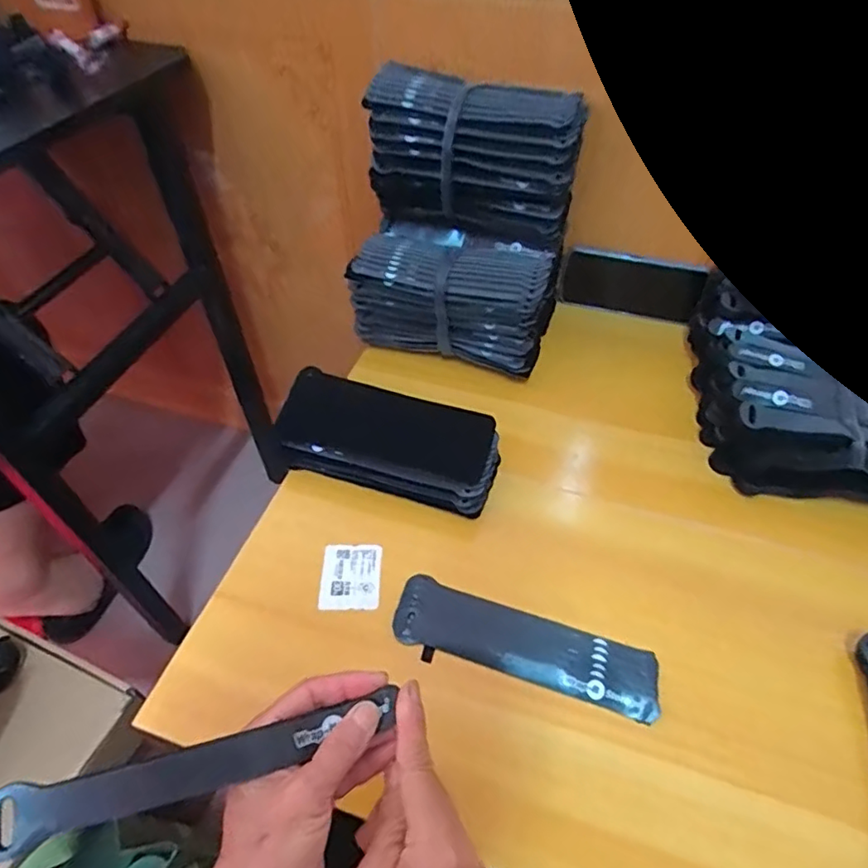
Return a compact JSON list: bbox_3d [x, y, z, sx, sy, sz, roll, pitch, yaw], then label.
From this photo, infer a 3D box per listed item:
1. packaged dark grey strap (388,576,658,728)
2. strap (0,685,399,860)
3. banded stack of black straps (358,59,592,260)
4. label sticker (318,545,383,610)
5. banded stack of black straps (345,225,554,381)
[{"bbox_3d":[0.068,0.162,0.428,0.198,0.008,0.056,14,51,13],"label":"packaged dark grey strap"},{"bbox_3d":[-0.109,0.162,0.274,0.187,0.010,0.024,-5,83,-22],"label":"strap"},{"bbox_3d":[0.038,-0.278,0.569,0.209,0.136,0.061,15,51,14],"label":"banded stack of black straps"},{"bbox_3d":[-0.070,0.120,0.467,0.049,0.004,0.057,3,49,-4],"label":"label sticker"},{"bbox_3d":[0.022,-0.153,0.620,0.209,0.126,0.108,11,50,11],"label":"banded stack of black straps"}]

